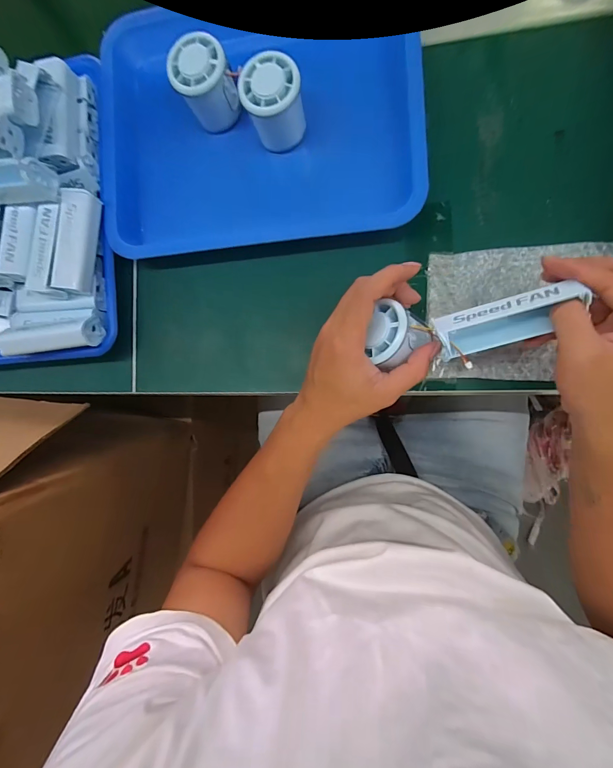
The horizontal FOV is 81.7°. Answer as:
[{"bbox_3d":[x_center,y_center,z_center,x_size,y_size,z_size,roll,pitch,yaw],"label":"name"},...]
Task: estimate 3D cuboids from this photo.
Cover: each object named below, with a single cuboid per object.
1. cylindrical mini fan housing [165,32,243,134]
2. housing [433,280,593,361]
[{"bbox_3d":[-0.101,-0.302,0.359,0.054,0.053,0.054,0,87,10],"label":"cylindrical mini fan housing"},{"bbox_3d":[0.148,-0.048,0.270,0.096,0.031,0.030,-17,44,14],"label":"housing"}]

